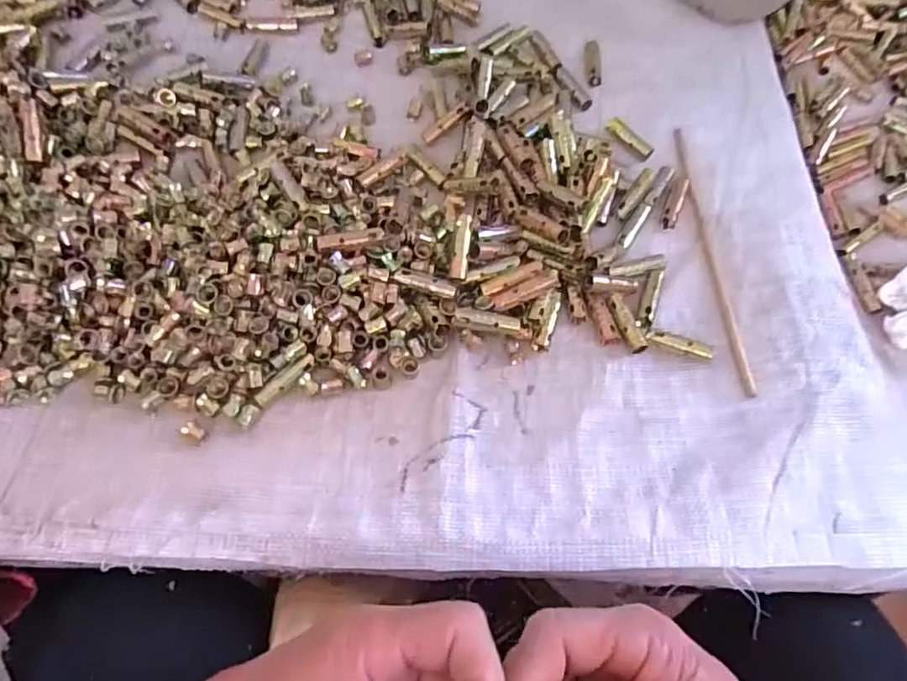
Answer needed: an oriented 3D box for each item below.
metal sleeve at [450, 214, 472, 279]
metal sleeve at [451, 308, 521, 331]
[{"bbox_3d":[0.005,-0.058,0.357,0.010,0.007,0.040,6,84,0],"label":"metal sleeve"},{"bbox_3d":[0.020,-0.012,0.350,0.040,0.008,0.011,4,64,-2],"label":"metal sleeve"}]

